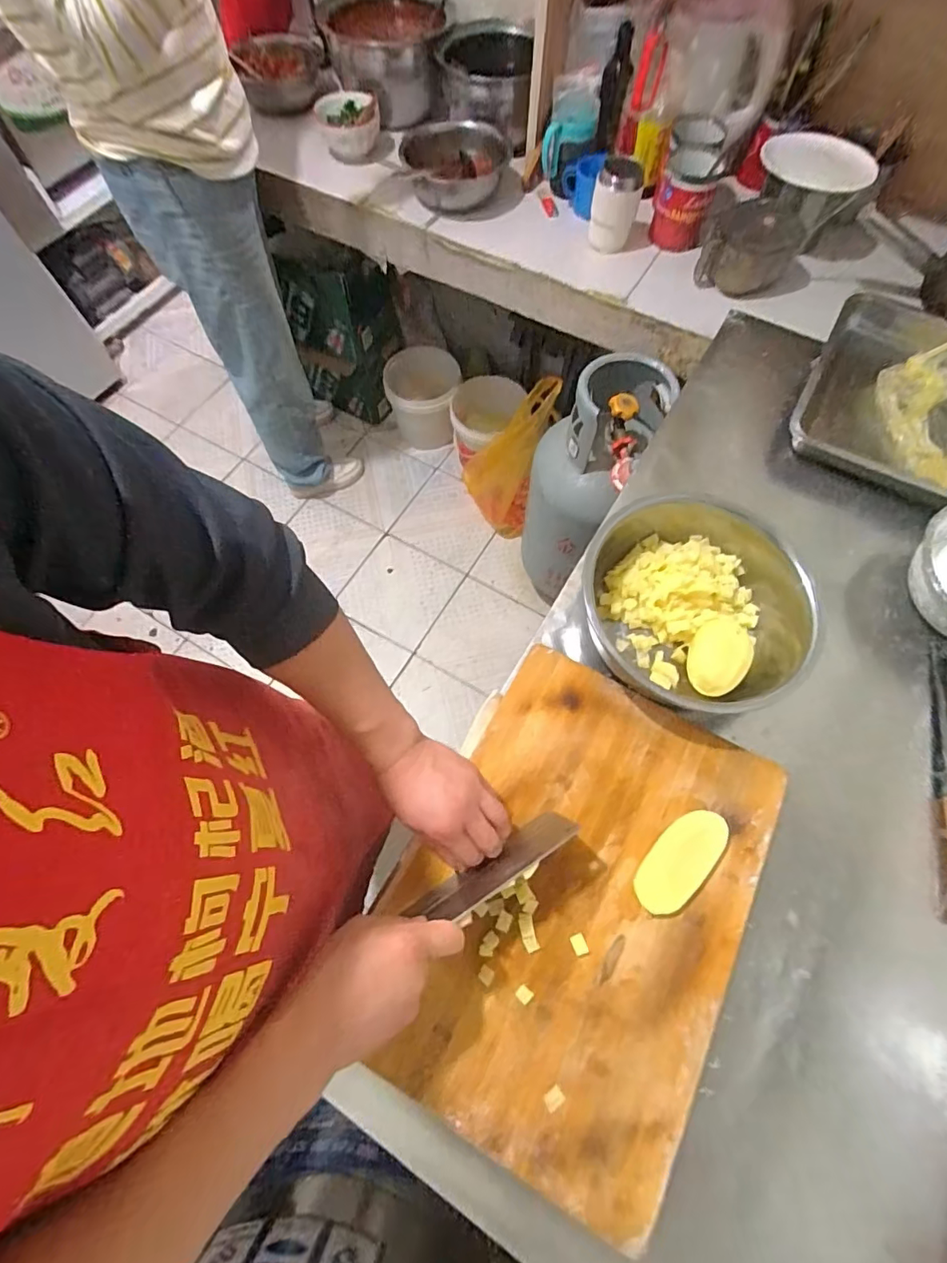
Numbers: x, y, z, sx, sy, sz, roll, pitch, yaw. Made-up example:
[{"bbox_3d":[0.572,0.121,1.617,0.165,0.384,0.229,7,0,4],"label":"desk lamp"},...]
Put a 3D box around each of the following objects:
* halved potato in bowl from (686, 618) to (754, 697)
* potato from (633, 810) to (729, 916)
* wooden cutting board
[{"bbox_3d":[0.289,0.030,0.593,0.062,0.040,0.091,22,69,10],"label":"halved potato in bowl"},{"bbox_3d":[0.207,0.227,0.502,0.050,0.015,0.113,40,73,16],"label":"potato"},{"bbox_3d":[0.101,0.258,0.495,0.309,0.026,0.422,28,71,9],"label":"wooden cutting board"}]

